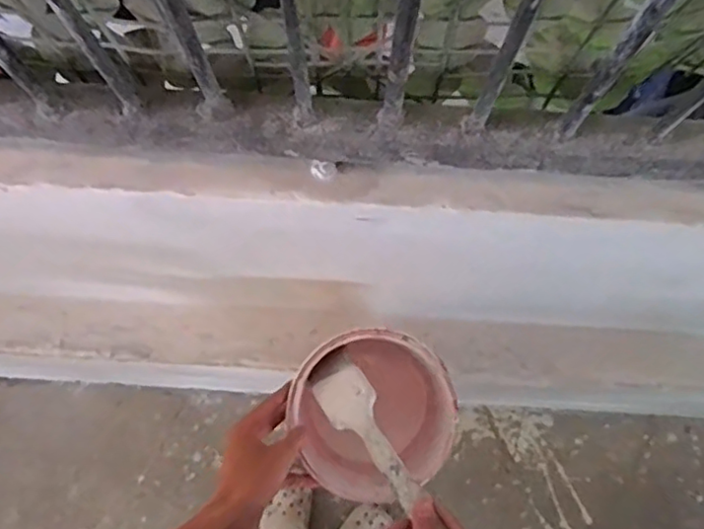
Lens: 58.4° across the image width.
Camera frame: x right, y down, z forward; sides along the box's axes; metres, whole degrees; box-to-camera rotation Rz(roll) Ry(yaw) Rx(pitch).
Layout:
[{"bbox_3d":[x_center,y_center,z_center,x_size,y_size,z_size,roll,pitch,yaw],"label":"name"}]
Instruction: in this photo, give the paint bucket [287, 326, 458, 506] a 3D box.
[{"bbox_3d":[0.021,0.162,0.689,0.155,0.161,0.158,0,75,0],"label":"paint bucket"}]

